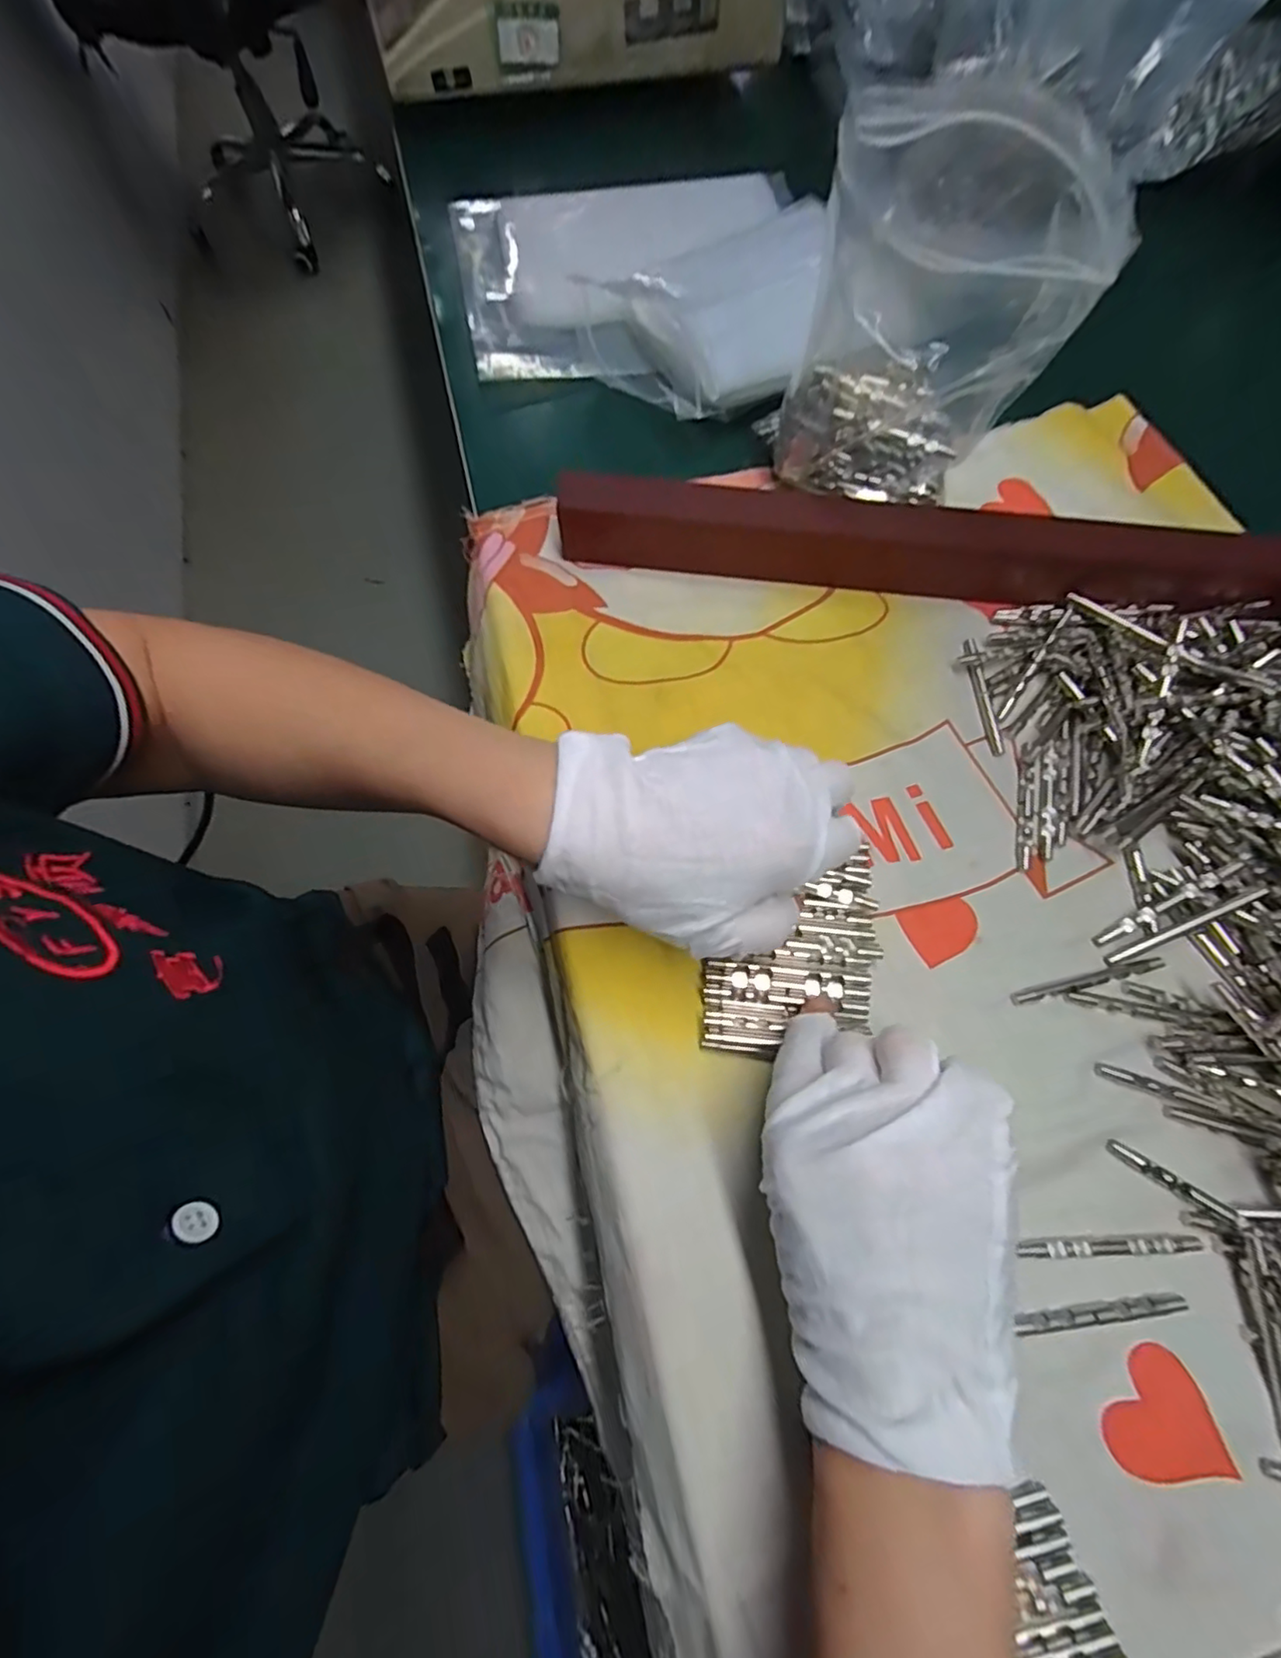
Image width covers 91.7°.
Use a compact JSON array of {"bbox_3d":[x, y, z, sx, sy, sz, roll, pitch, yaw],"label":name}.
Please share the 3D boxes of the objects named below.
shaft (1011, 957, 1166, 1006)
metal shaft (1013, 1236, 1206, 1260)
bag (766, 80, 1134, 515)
[{"bbox_3d":[0.192,0.065,0.266,0.068,0.004,0.005,-14,70,-3],"label":"shaft"},{"bbox_3d":[0.176,0.156,0.231,0.068,0.004,0.006,-3,70,1],"label":"metal shaft"},{"bbox_3d":[0.131,-0.229,0.300,0.099,0.151,0.099,-3,70,0],"label":"bag"}]

